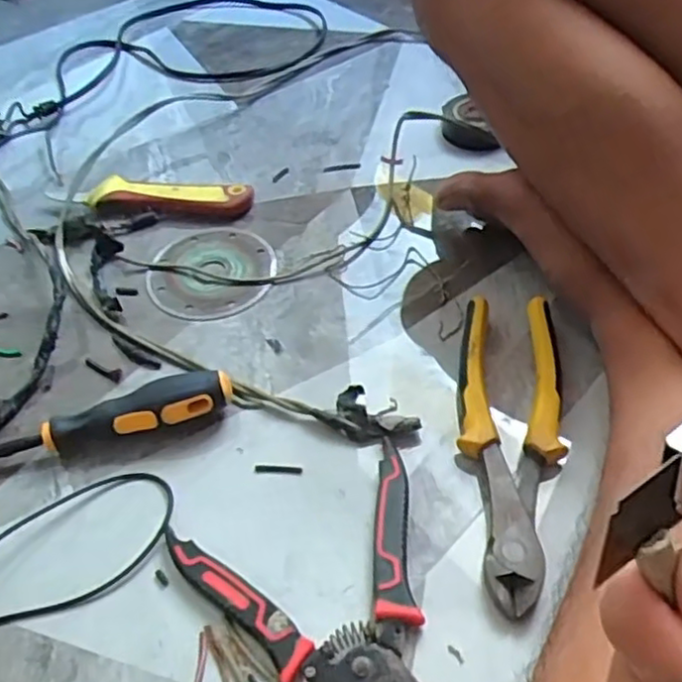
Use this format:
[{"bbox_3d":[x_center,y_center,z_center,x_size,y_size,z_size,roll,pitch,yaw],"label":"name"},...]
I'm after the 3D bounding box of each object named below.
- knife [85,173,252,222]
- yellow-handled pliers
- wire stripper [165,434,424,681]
[{"bbox_3d":[-0.135,-0.113,0.561,0.125,0.018,0.031,4,50,7],"label":"knife"},{"bbox_3d":[0.095,0.055,0.402,0.055,0.021,0.193,4,50,7],"label":"yellow-handled pliers"},{"bbox_3d":[0.002,0.131,0.348,0.128,0.011,0.147,-23,52,-15],"label":"wire stripper"}]

